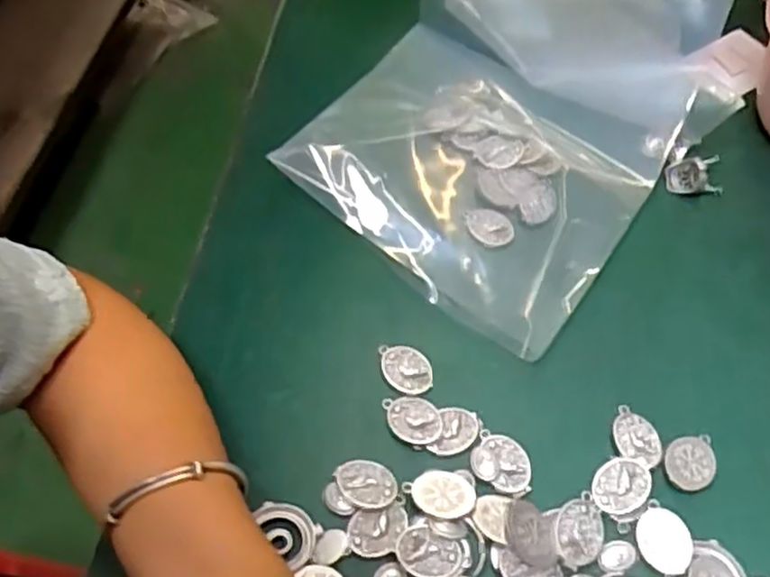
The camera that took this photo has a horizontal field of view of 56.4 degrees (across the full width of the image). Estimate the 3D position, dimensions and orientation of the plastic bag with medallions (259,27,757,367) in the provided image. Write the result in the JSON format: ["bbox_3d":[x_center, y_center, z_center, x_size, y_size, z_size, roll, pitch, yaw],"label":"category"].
[{"bbox_3d":[0.064,-0.093,0.469,0.214,0.034,0.206,30,63,18],"label":"plastic bag with medallions"}]

